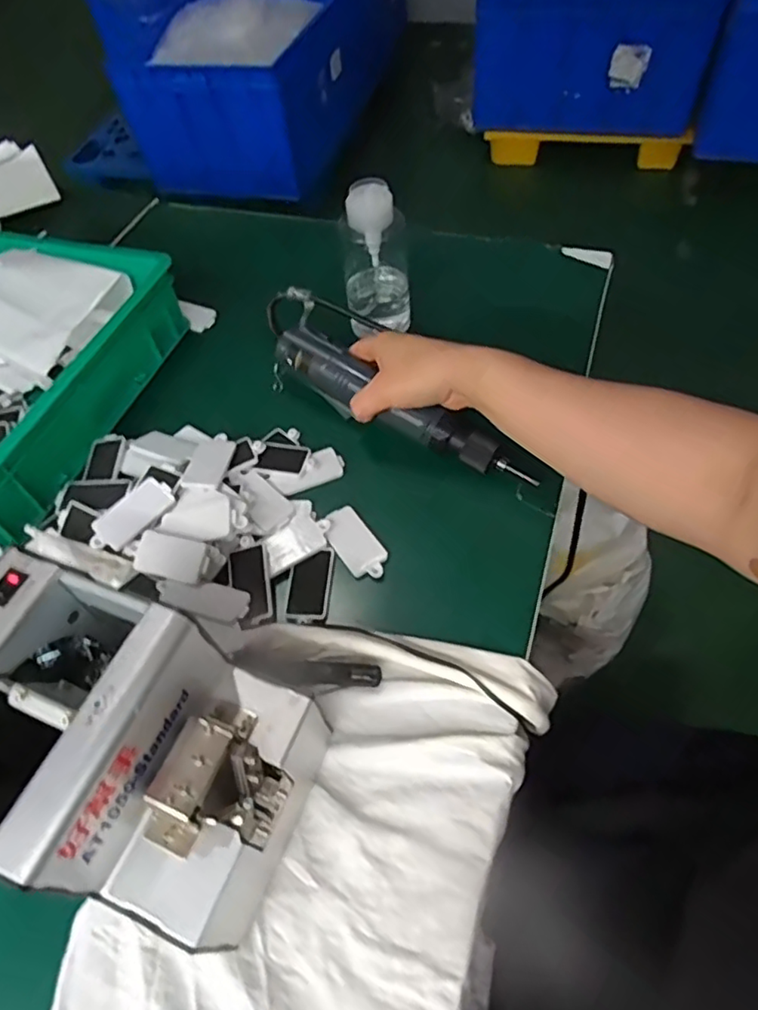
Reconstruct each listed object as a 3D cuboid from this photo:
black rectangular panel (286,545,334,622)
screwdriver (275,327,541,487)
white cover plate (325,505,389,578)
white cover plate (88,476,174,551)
[{"bbox_3d":[-0.053,0.062,0.466,0.031,0.007,0.063,2,56,5],"label":"black rectangular panel"},{"bbox_3d":[0.017,-0.085,0.520,0.257,0.036,0.033,32,63,16],"label":"screwdriver"},{"bbox_3d":[-0.019,0.031,0.483,0.033,0.008,0.066,-32,60,-17],"label":"white cover plate"},{"bbox_3d":[-0.199,0.008,0.485,0.034,0.004,0.070,42,70,10],"label":"white cover plate"}]

